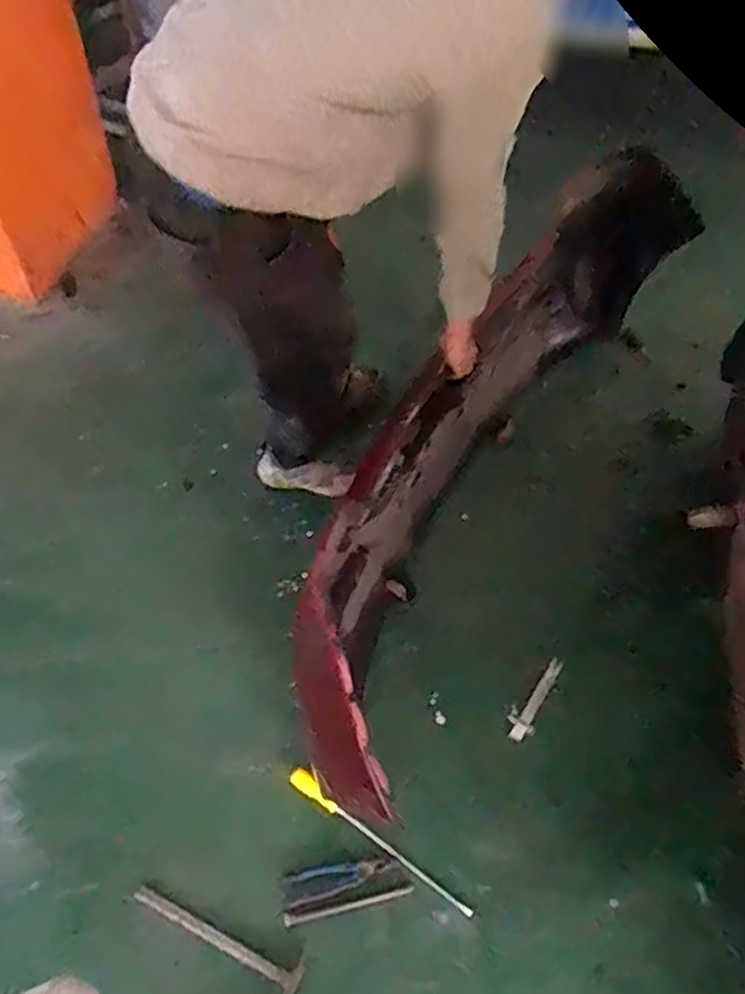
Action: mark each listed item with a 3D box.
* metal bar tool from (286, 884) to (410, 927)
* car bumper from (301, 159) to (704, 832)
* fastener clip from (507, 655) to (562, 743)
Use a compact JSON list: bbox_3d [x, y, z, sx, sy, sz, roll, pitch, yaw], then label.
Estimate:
[{"bbox_3d":[-0.041,0.712,1.239,0.226,0.007,0.019,-8,54,-9],"label":"metal bar tool"},{"bbox_3d":[0.294,-0.161,1.592,0.354,0.547,1.618,25,57,14],"label":"car bumper"},{"bbox_3d":[0.339,0.420,1.475,0.057,0.012,0.186,31,75,19],"label":"fastener clip"}]

